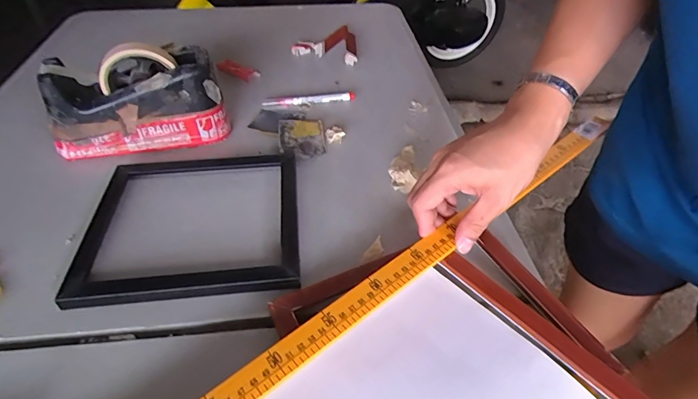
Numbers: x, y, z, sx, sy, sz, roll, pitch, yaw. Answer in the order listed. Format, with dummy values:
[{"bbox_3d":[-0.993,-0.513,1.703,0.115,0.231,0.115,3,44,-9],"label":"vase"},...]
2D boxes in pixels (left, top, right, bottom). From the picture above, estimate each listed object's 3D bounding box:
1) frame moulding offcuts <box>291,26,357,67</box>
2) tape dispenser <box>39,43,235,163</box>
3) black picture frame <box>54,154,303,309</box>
[{"bbox_3d":[-0.045,-0.280,0.748,0.113,0.023,0.124,0,44,-1],"label":"frame moulding offcuts"},{"bbox_3d":[-0.266,-0.124,0.516,0.205,0.123,0.063,-11,46,-11],"label":"tape dispenser"},{"bbox_3d":[-0.165,0.018,0.439,0.213,0.021,0.196,-5,45,-5],"label":"black picture frame"}]

